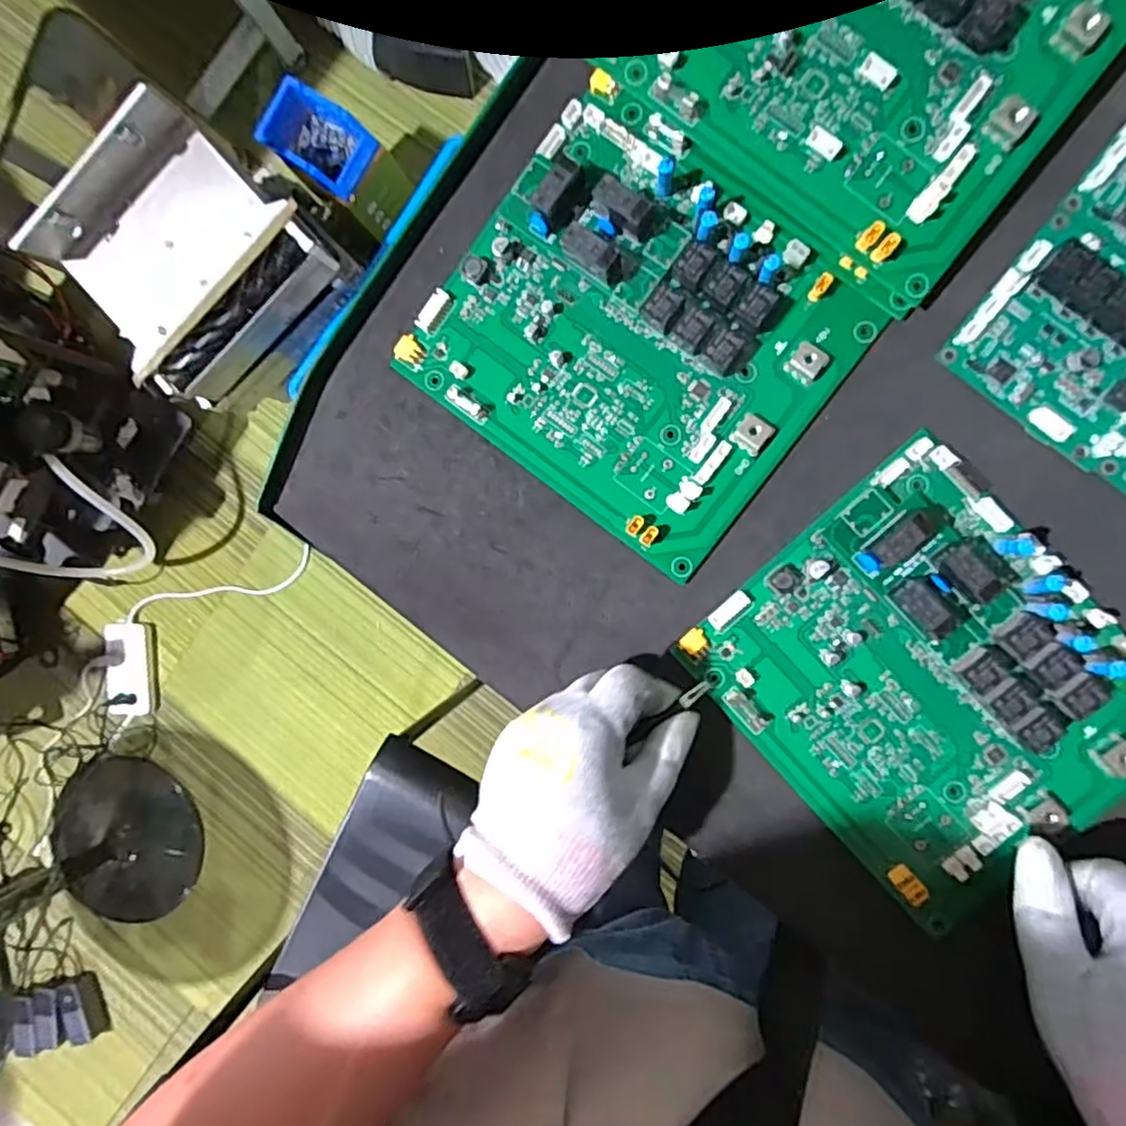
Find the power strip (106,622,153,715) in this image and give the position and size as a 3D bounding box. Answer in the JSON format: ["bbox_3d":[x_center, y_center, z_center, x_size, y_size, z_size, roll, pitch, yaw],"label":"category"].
[{"bbox_3d":[-0.913,0.224,1.384,0.088,0.035,0.198,4,92,9],"label":"power strip"}]

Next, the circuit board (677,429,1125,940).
[{"bbox_3d":[0.187,0.063,0.327,0.175,0.030,0.196,-42,86,8],"label":"circuit board"}]

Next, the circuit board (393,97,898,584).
[{"bbox_3d":[0.034,-0.119,0.339,0.205,0.029,0.172,38,97,6],"label":"circuit board"}]

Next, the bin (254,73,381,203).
[{"bbox_3d":[-0.375,-0.653,1.016,0.163,0.070,0.114,40,97,6],"label":"bin"}]

